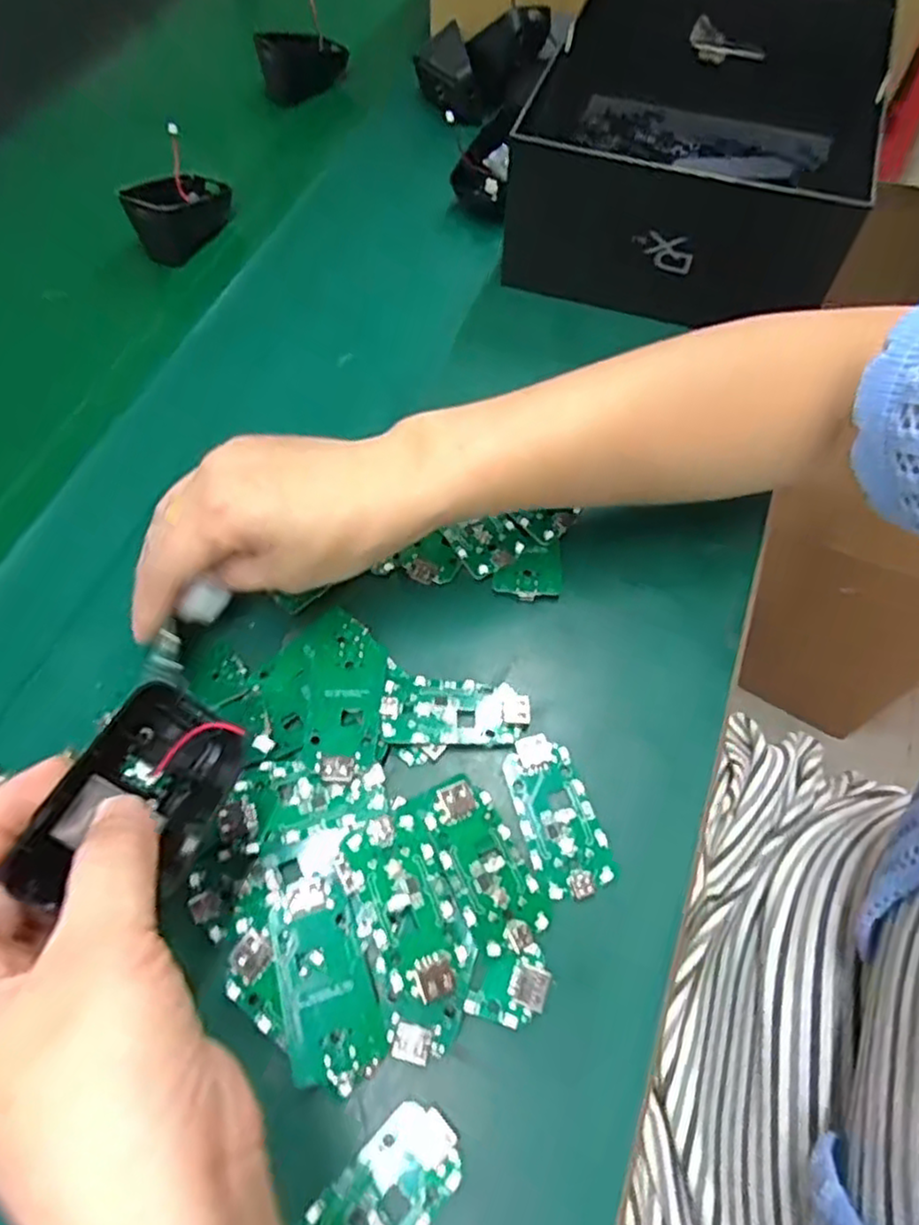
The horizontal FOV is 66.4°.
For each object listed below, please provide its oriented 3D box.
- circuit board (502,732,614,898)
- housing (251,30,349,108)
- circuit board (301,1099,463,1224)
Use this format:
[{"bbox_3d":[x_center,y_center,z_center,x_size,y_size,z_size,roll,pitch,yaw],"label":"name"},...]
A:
[{"bbox_3d":[0.039,0.082,0.287,0.032,0.006,0.064,-18,62,-9],"label":"circuit board"},{"bbox_3d":[-0.124,-0.438,0.559,0.066,0.039,0.029,-23,63,-11],"label":"housing"},{"bbox_3d":[-0.025,0.192,0.228,0.031,0.005,0.059,40,69,20],"label":"circuit board"}]

